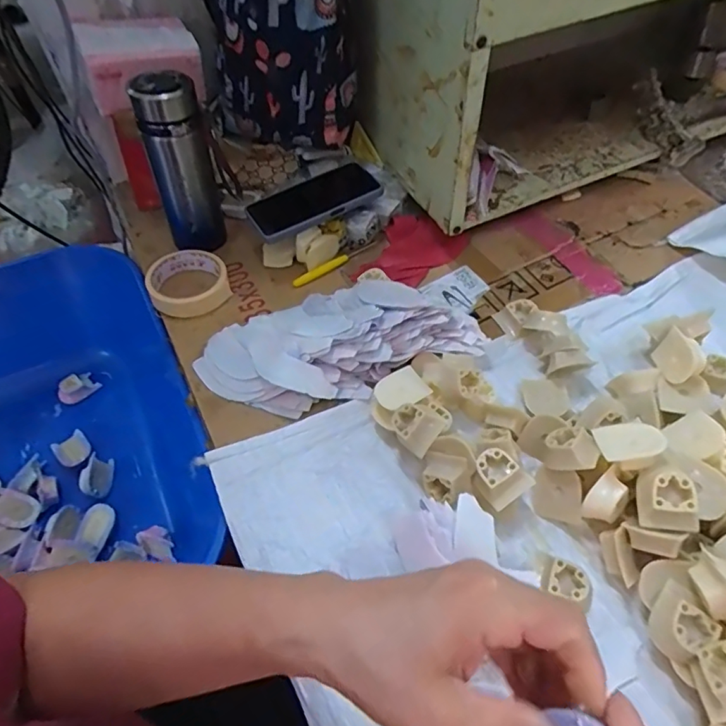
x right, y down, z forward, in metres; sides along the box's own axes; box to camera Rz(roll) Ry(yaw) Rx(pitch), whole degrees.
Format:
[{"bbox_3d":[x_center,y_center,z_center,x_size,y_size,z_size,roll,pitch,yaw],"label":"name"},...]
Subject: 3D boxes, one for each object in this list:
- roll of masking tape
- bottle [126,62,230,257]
[{"bbox_3d":[-0.210,-0.097,0.611,0.090,0.034,0.087,0,54,0],"label":"roll of masking tape"},{"bbox_3d":[-0.216,-0.230,0.607,0.076,0.215,0.086,-18,55,-12],"label":"bottle"}]

